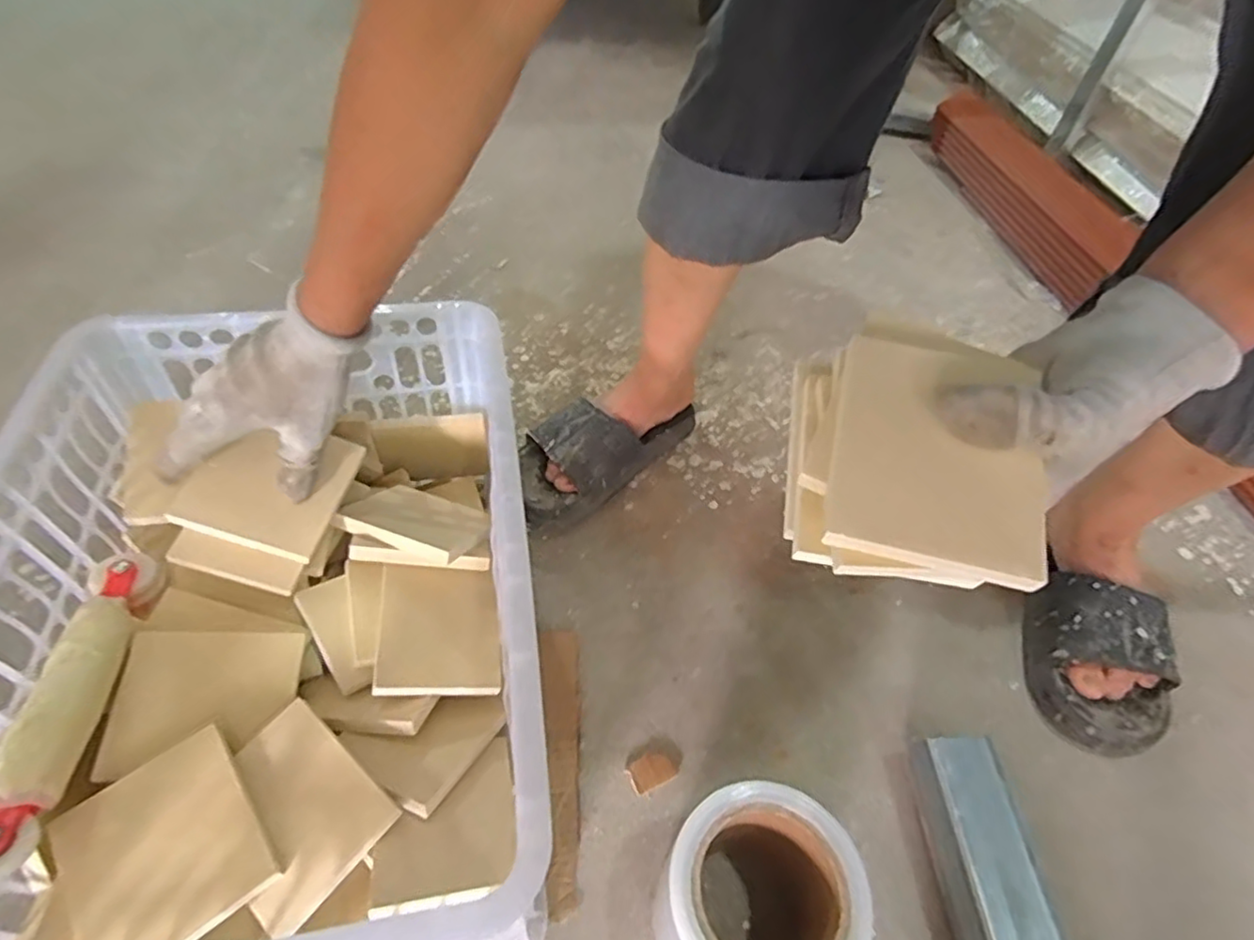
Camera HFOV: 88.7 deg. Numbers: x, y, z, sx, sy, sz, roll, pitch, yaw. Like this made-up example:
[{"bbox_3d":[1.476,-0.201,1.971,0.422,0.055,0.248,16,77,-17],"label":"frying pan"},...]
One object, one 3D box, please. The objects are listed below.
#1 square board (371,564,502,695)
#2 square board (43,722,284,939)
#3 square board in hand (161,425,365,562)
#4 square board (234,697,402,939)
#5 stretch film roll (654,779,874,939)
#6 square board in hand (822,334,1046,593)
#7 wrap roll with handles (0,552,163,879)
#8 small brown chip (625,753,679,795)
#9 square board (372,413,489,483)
[{"bbox_3d":[-0.128,0.108,0.441,0.079,0.008,0.090,7,45,-21],"label":"square board"},{"bbox_3d":[-0.247,0.201,0.340,0.088,0.004,0.096,-31,62,-25],"label":"square board"},{"bbox_3d":[-0.251,0.008,0.451,0.092,0.009,0.094,21,55,-12],"label":"square board in hand"},{"bbox_3d":[-0.188,0.187,0.357,0.096,0.006,0.076,32,53,24],"label":"square board"},{"bbox_3d":[0.073,0.266,0.388,0.106,0.118,0.106,3,48,-3],"label":"stretch film roll"},{"bbox_3d":[0.125,-0.006,0.258,0.077,0.006,0.099,11,64,11],"label":"square board in hand"},{"bbox_3d":[-0.323,0.128,0.369,0.051,0.039,0.193,-6,50,-11],"label":"wrap roll with handles"},{"bbox_3d":[0.018,0.227,0.484,0.035,0.005,0.023,-19,53,-21],"label":"small brown chip"},{"bbox_3d":[-0.178,-0.017,0.594,0.094,0.079,0.010,-9,50,-14],"label":"square board"}]

